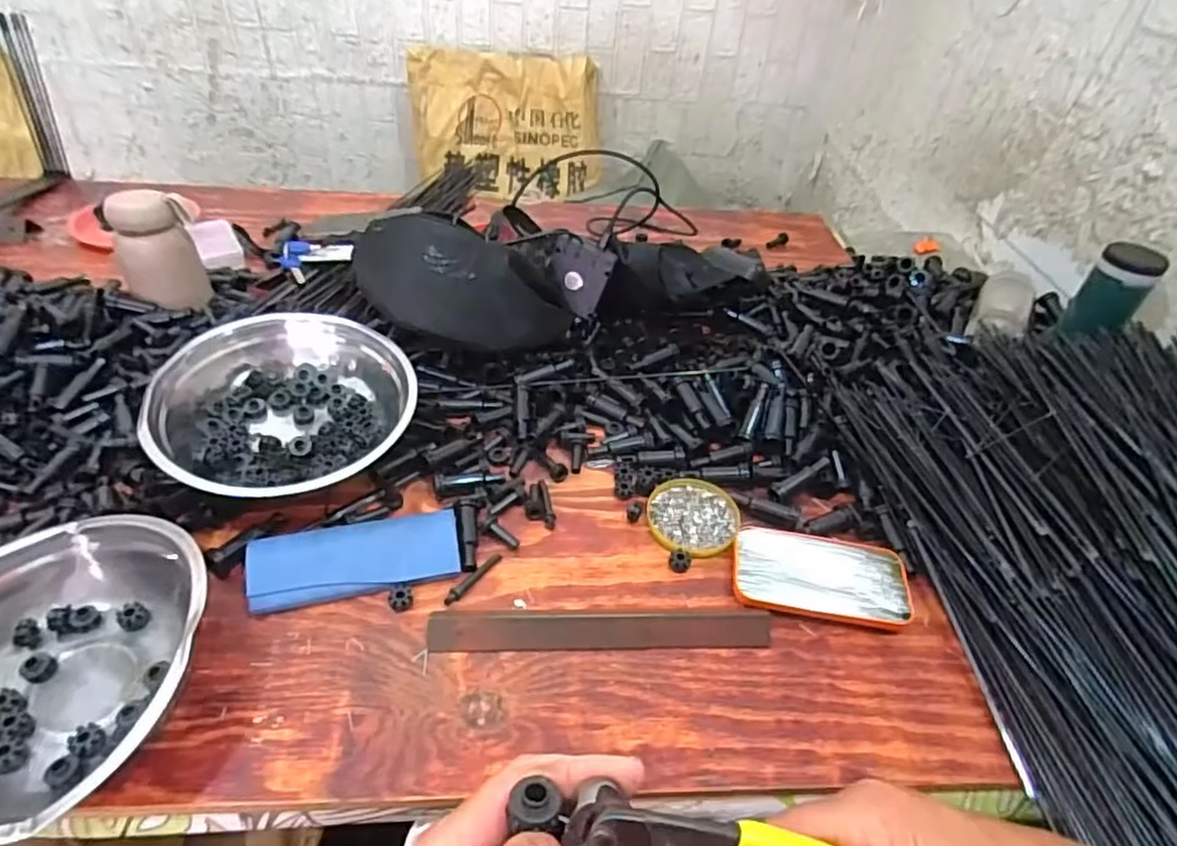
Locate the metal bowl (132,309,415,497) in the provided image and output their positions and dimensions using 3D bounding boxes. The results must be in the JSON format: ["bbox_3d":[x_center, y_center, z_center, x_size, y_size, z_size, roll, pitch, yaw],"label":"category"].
[{"bbox_3d":[-0.276,-0.016,0.616,0.217,0.091,0.189,-25,71,-20],"label":"metal bowl"}]

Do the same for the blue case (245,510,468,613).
[{"bbox_3d":[-0.187,0.110,0.537,0.159,0.030,0.052,-8,44,-15],"label":"blue case"}]

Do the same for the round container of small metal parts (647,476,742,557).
[{"bbox_3d":[0.098,0.085,0.614,0.084,0.007,0.086,3,42,-3],"label":"round container of small metal parts"}]

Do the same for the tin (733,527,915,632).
[{"bbox_3d":[0.199,0.129,0.567,0.146,0.018,0.080,10,42,5],"label":"tin"}]

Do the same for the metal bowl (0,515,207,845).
[{"bbox_3d":[-0.350,0.160,0.441,0.176,0.067,0.203,2,42,-4],"label":"metal bowl"}]

